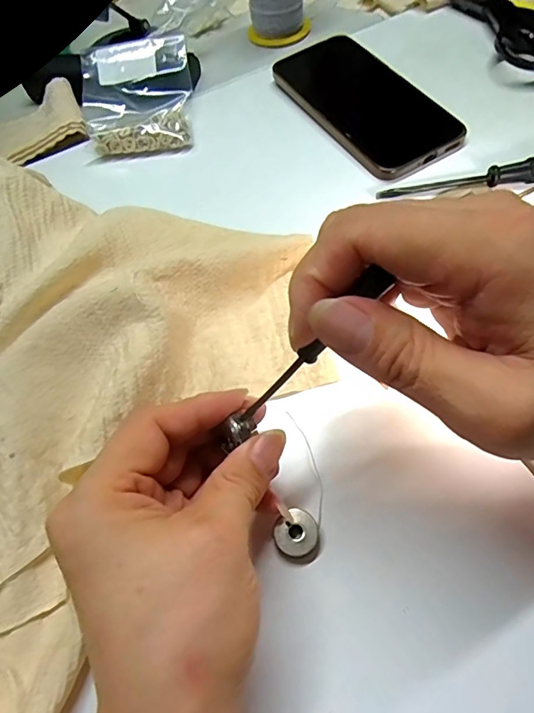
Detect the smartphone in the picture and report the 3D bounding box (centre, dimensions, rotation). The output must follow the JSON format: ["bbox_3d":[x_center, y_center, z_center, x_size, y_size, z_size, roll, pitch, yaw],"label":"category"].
[{"bbox_3d":[0.074,-0.197,0.356,0.080,0.014,0.158,-29,60,-10],"label":"smartphone"}]

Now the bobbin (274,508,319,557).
[{"bbox_3d":[0.014,0.082,0.212,0.020,0.011,0.019,-3,59,5],"label":"bobbin"}]

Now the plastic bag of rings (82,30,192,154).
[{"bbox_3d":[-0.105,-0.214,0.372,0.091,0.030,0.113,-9,59,2],"label":"plastic bag of rings"}]

